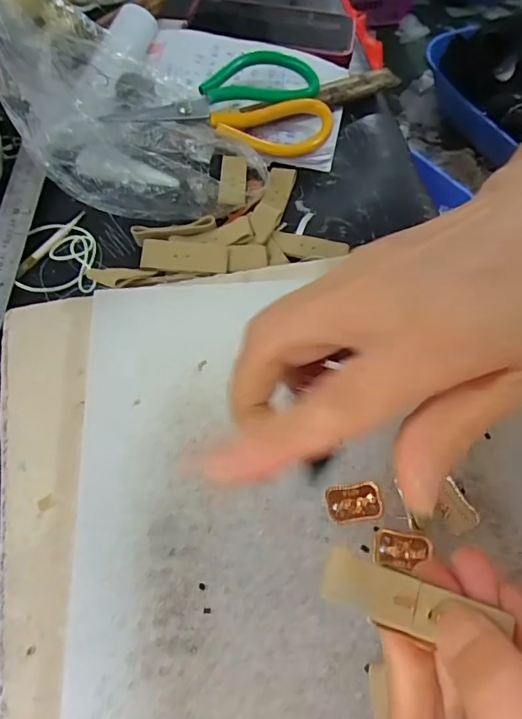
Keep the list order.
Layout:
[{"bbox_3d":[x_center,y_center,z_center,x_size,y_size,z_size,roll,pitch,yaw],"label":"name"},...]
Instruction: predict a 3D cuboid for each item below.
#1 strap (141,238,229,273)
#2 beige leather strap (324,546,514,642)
[{"bbox_3d":[-0.053,-0.072,0.342,0.060,0.006,0.021,5,62,0],"label":"strap"},{"bbox_3d":[0.044,0.071,0.146,0.054,0.006,0.016,18,65,-5],"label":"beige leather strap"}]

